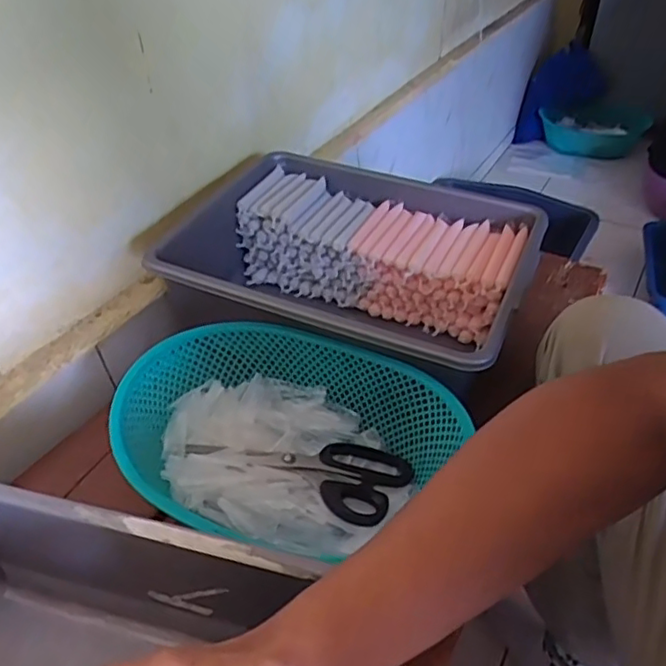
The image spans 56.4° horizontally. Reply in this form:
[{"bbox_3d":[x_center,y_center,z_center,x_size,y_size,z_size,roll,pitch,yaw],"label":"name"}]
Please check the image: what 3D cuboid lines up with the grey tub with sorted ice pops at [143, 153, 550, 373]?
[{"bbox_3d":[0.005,-0.069,0.741,0.423,0.126,0.297,16,43,18],"label":"grey tub with sorted ice pops"}]

